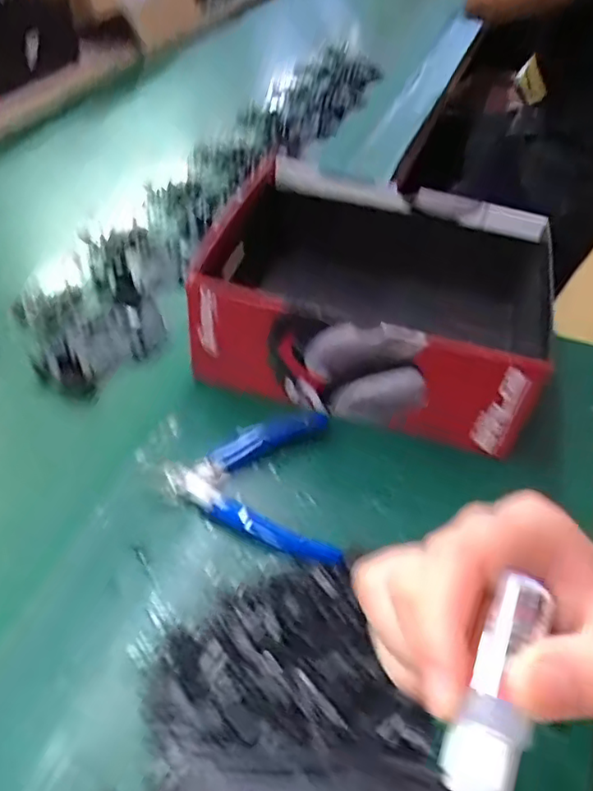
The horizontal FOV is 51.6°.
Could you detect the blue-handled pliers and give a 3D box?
[{"bbox_3d":[-0.008,0.046,0.402,0.115,0.018,0.107,22,47,17],"label":"blue-handled pliers"}]

